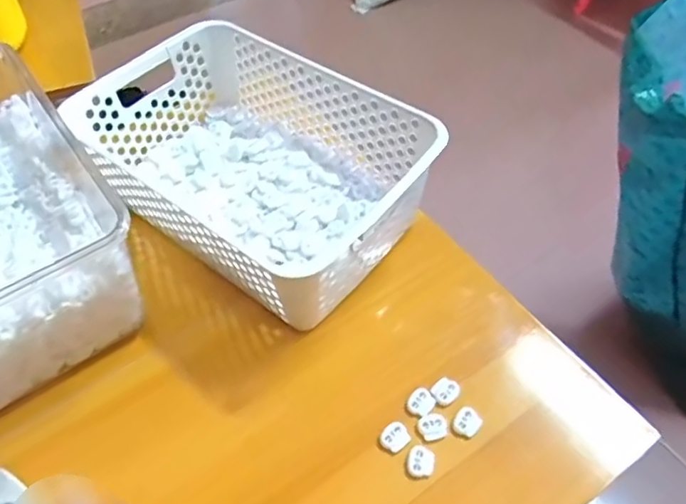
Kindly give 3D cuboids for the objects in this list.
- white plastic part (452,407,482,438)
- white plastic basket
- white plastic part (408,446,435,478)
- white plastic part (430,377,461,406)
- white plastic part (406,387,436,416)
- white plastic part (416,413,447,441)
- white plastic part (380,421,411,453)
[{"bbox_3d":[0.096,0.132,0.437,0.019,0.006,0.020,32,60,23],"label":"white plastic part"},{"bbox_3d":[-0.083,-0.082,0.542,0.297,0.118,0.189,32,59,23],"label":"white plastic basket"},{"bbox_3d":[0.059,0.156,0.419,0.019,0.005,0.021,14,54,11],"label":"white plastic part"},{"bbox_3d":[0.083,0.112,0.454,0.021,0.006,0.020,-33,59,-22],"label":"white plastic part"},{"bbox_3d":[0.062,0.120,0.449,0.022,0.005,0.020,-32,58,-21],"label":"white plastic part"},{"bbox_3d":[0.069,0.134,0.434,0.021,0.004,0.019,-18,54,-12],"label":"white plastic part"},{"bbox_3d":[0.040,0.142,0.433,0.022,0.004,0.020,-32,58,-21],"label":"white plastic part"}]

